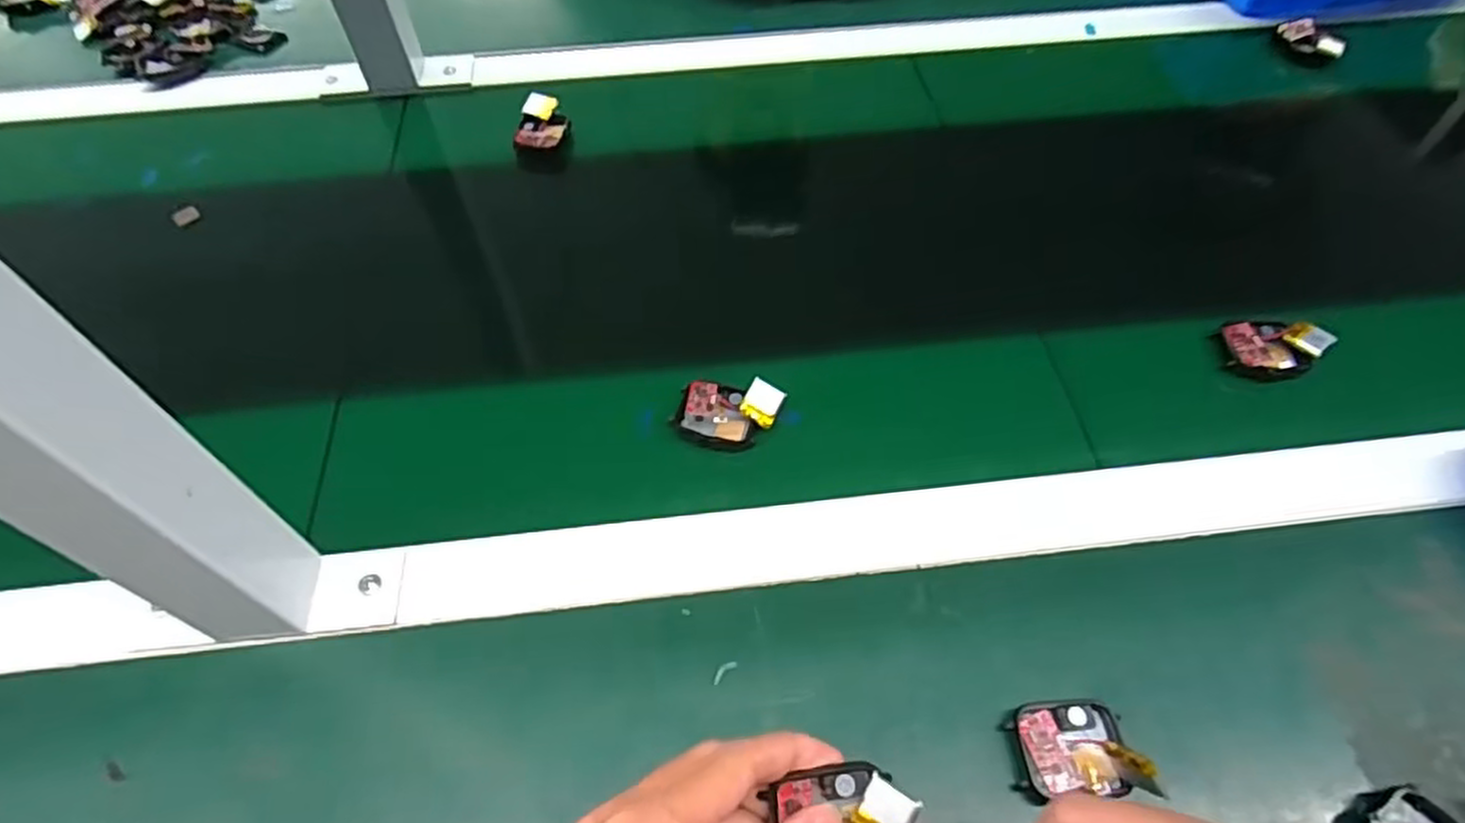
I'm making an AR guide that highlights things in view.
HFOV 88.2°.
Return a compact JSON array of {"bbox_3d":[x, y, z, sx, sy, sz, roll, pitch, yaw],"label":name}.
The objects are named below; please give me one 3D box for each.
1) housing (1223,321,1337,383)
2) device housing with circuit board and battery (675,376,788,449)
[{"bbox_3d":[0.316,-0.039,0.438,0.052,0.017,0.039,-6,54,-4],"label":"housing"},{"bbox_3d":[-0.001,0.000,0.411,0.055,0.018,0.036,5,54,4],"label":"device housing with circuit board and battery"}]

